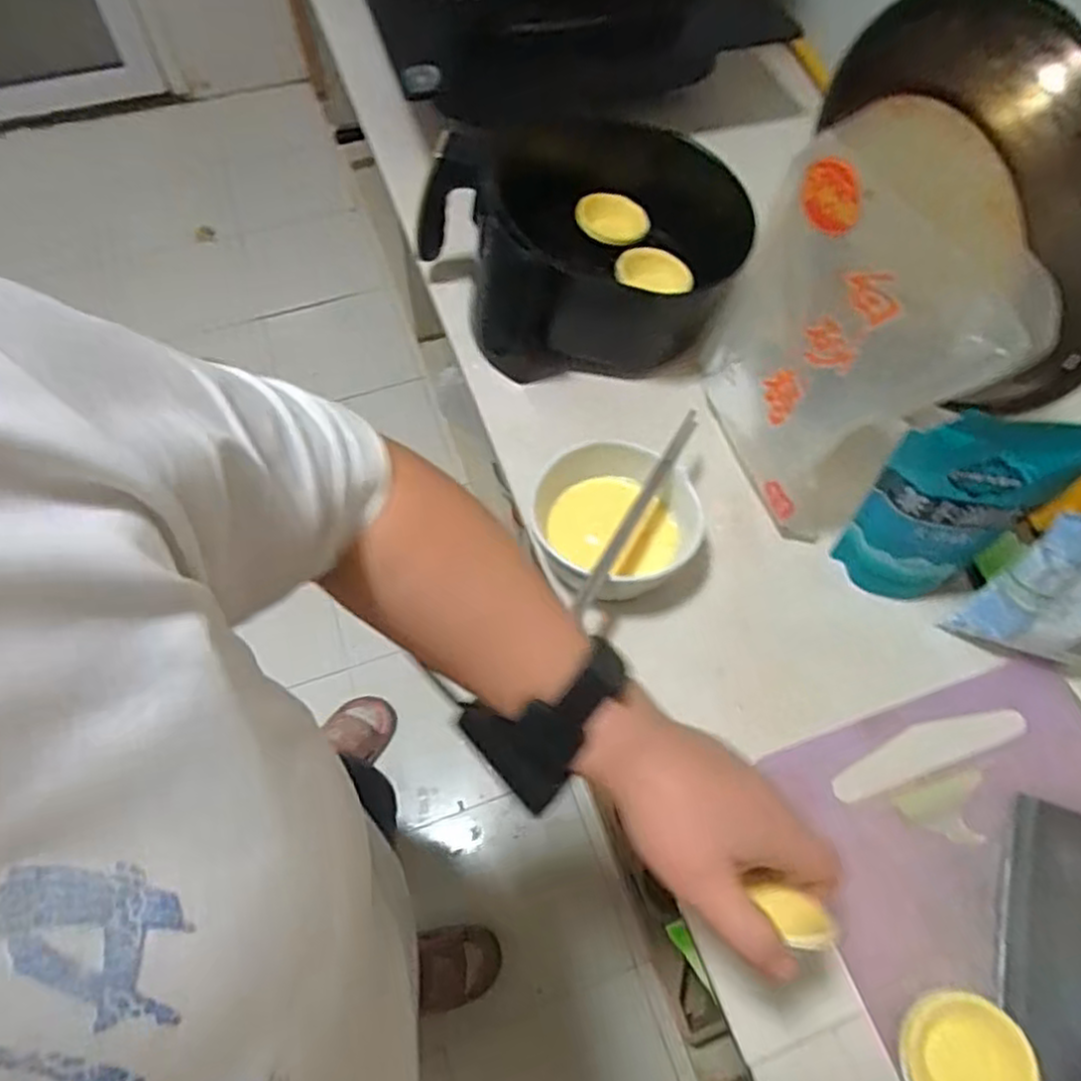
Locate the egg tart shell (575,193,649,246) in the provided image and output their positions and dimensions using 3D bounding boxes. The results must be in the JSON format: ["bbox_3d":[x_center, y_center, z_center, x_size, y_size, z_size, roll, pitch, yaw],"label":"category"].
[{"bbox_3d":[0.068,-0.302,0.694,0.066,0.024,0.052,14,62,6],"label":"egg tart shell"}]

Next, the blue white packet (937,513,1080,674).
[{"bbox_3d":[0.355,0.040,0.491,0.100,0.138,0.028,18,46,9],"label":"blue white packet"}]

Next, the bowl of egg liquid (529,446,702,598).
[{"bbox_3d":[0.054,-0.006,0.561,0.116,0.070,0.117,1,62,-1],"label":"bowl of egg liquid"}]

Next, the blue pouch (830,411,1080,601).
[{"bbox_3d":[0.273,-0.014,0.498,0.101,0.192,0.037,4,62,0],"label":"blue pouch"}]

